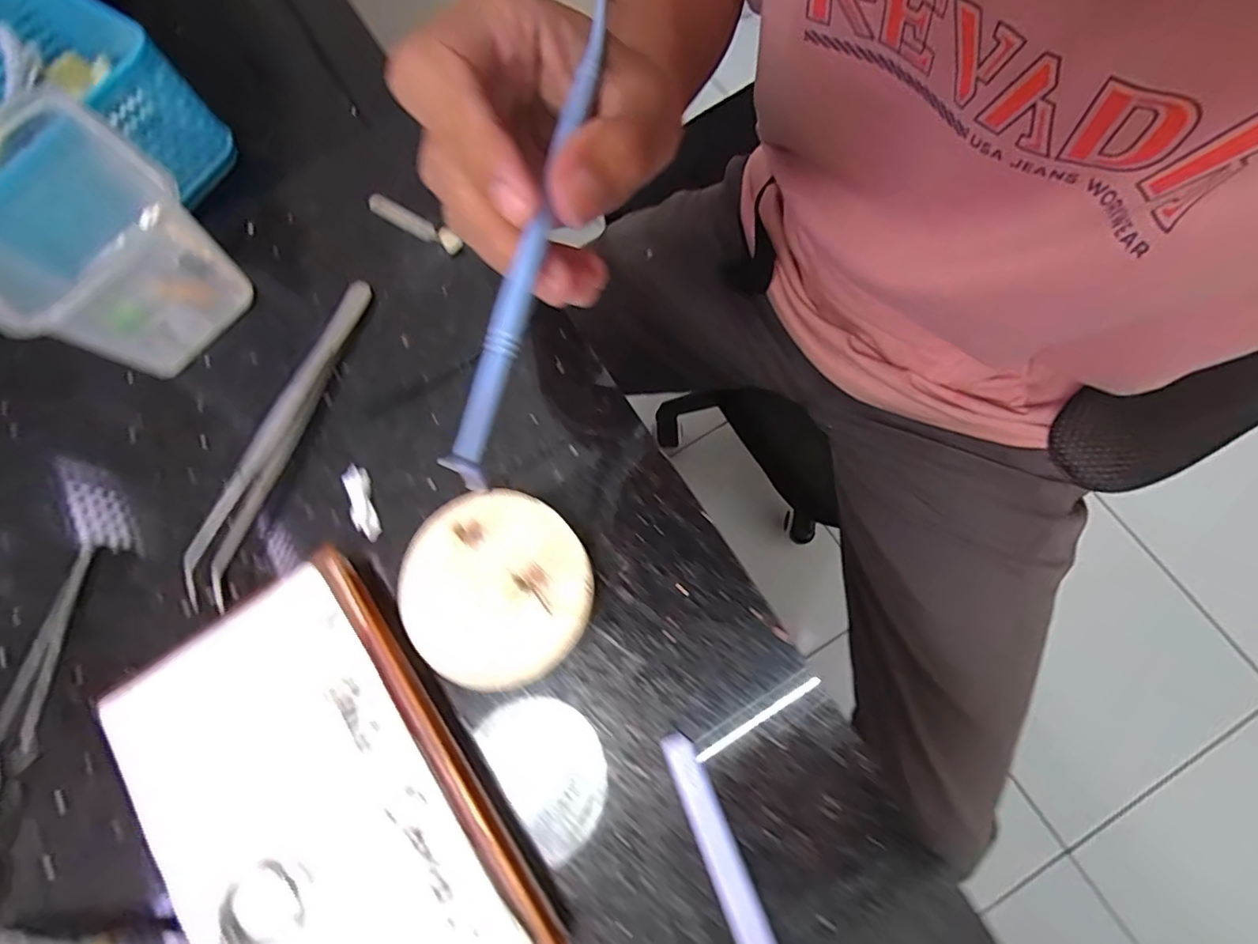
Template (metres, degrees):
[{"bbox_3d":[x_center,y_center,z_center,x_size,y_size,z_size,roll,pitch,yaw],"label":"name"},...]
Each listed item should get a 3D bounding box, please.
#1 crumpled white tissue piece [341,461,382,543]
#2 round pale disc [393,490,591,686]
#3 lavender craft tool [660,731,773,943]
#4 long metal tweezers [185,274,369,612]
[{"bbox_3d":[-0.109,0.012,0.232,0.010,0.004,0.034,-26,72,-3],"label":"crumpled white tissue piece"},{"bbox_3d":[-0.049,0.043,0.214,0.069,0.013,0.065,-1,71,2],"label":"round pale disc"},{"bbox_3d":[0.042,0.154,0.177,0.011,0.005,0.141,-23,72,-2],"label":"lavender craft tool"},{"bbox_3d":[-0.144,-0.018,0.238,0.012,0.013,0.146,15,74,9],"label":"long metal tweezers"}]

